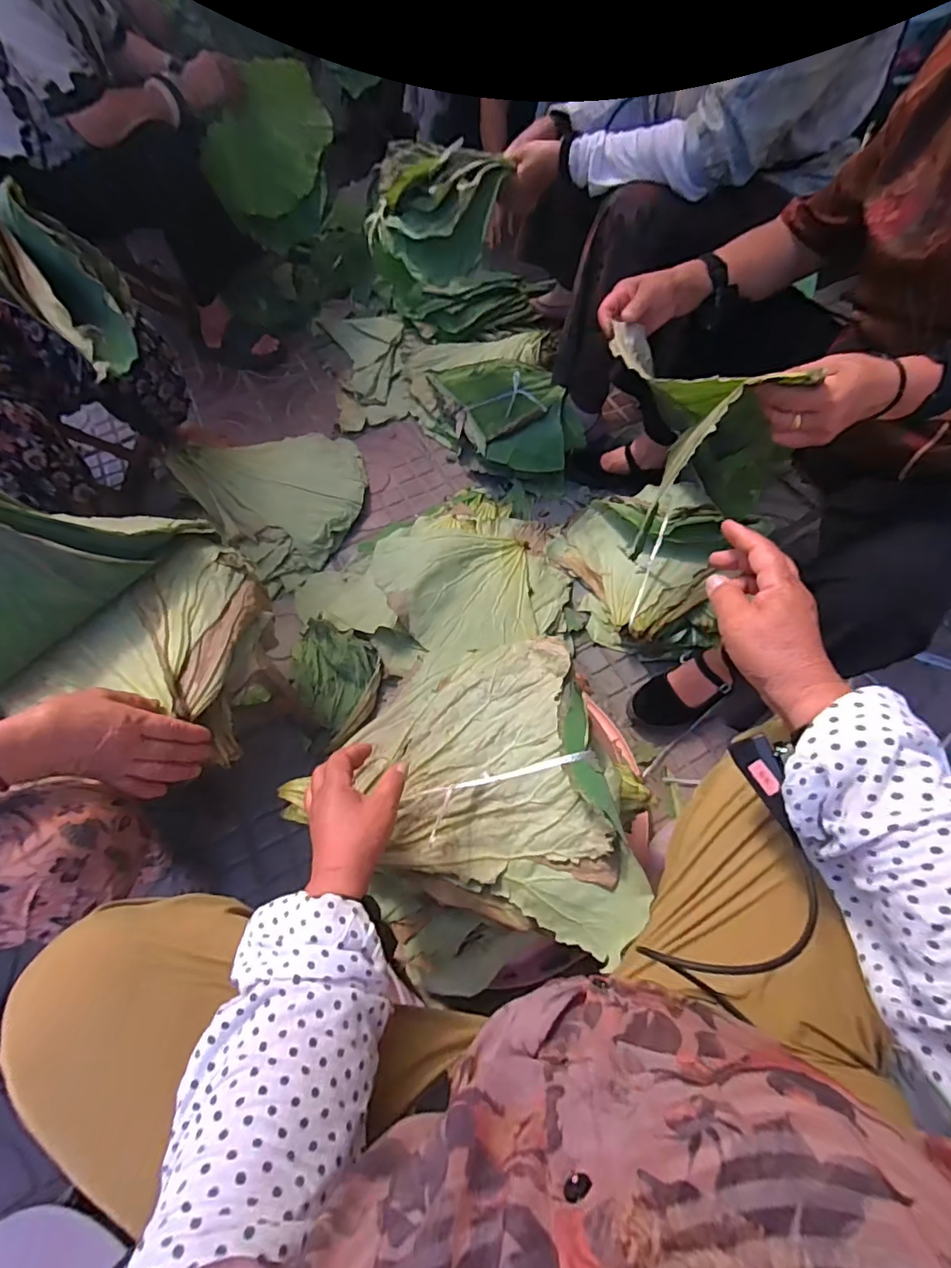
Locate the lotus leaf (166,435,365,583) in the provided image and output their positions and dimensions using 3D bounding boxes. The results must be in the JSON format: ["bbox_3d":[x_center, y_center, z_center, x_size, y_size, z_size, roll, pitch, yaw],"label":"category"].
[{"bbox_3d":[-0.400,-0.322,1.161,0.377,0.143,0.346,-37,66,-15],"label":"lotus leaf"}]

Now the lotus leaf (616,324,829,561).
[{"bbox_3d":[0.270,-0.285,0.676,0.138,0.291,0.275,-28,64,-11],"label":"lotus leaf"}]

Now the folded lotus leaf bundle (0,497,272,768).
[{"bbox_3d":[-0.437,-0.047,0.614,0.290,0.242,0.281,7,63,7],"label":"folded lotus leaf bundle"}]

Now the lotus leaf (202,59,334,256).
[{"bbox_3d":[-0.510,-1.223,1.352,0.089,0.274,0.382,30,101,43],"label":"lotus leaf"}]

